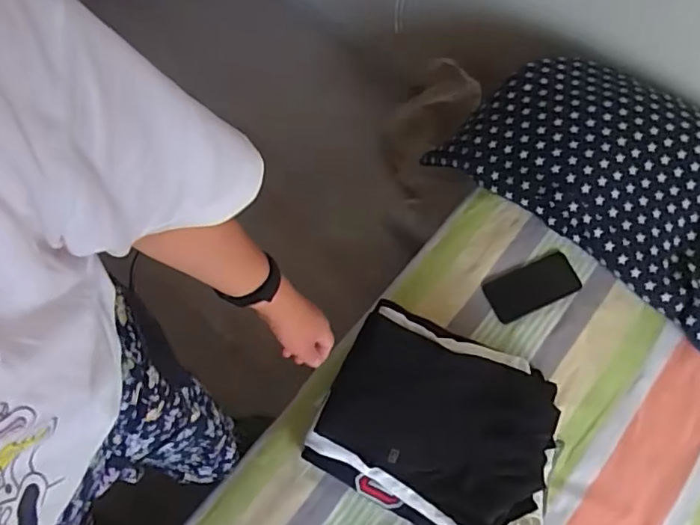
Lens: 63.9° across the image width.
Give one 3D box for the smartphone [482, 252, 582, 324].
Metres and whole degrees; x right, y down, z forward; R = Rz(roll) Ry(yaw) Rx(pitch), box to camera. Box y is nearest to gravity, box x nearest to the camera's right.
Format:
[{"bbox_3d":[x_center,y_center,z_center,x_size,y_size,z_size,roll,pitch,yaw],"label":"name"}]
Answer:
[{"bbox_3d":[0.323,0.041,0.991,0.161,0.007,0.080,-22,71,-9],"label":"smartphone"}]

